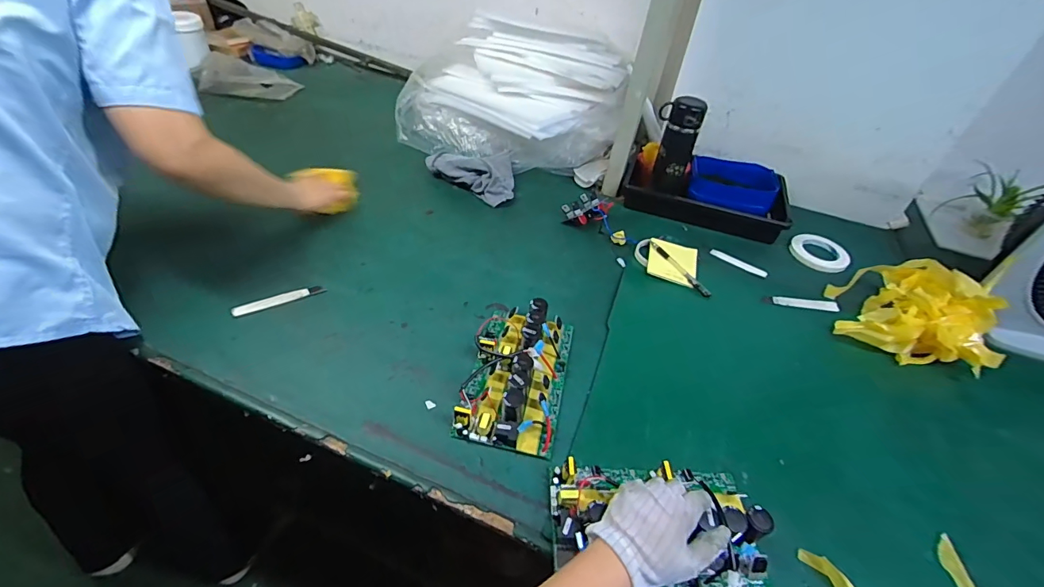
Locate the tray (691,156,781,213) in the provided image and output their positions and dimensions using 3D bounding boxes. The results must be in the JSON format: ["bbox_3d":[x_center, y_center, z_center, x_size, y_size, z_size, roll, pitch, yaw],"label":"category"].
[{"bbox_3d":[0.491,-0.252,1.041,0.194,0.060,0.140,22,46,16],"label":"tray"}]

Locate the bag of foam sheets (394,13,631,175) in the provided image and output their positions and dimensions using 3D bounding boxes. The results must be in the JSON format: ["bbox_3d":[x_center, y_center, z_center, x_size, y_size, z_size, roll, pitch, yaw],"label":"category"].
[{"bbox_3d":[-0.049,-0.495,1.125,0.570,0.262,0.288,18,45,12],"label":"bag of foam sheets"}]

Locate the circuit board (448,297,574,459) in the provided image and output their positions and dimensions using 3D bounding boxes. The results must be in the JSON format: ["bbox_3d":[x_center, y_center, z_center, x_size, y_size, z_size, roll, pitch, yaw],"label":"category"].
[{"bbox_3d":[-0.006,0.104,0.653,0.144,0.057,0.245,12,44,6],"label":"circuit board"}]

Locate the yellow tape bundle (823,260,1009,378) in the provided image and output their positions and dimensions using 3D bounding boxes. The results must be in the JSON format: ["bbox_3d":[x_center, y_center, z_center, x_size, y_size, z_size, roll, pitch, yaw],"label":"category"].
[{"bbox_3d":[0.669,0.023,0.758,0.212,0.117,0.191,21,45,14],"label":"yellow tape bundle"}]

